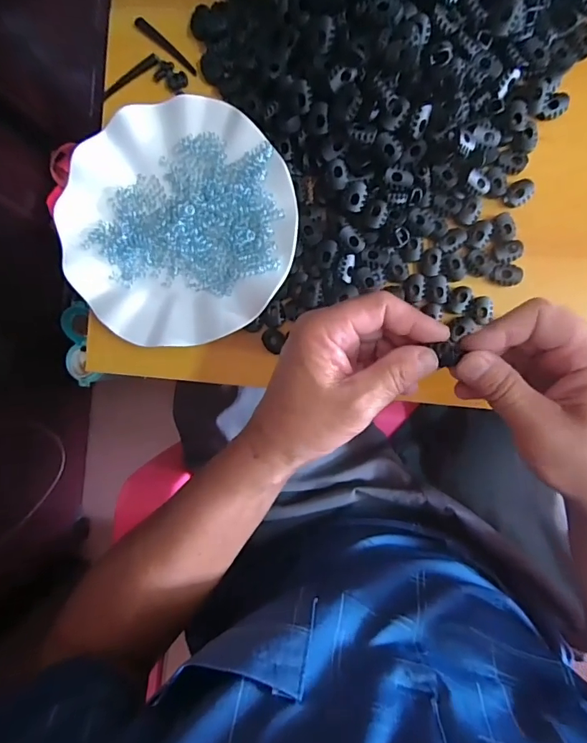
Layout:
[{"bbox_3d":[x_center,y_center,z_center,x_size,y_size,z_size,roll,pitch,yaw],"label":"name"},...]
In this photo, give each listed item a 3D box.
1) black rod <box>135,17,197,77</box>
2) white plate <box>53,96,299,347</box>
[{"bbox_3d":[-0.102,-0.263,0.363,0.063,0.004,0.008,41,94,2],"label":"black rod"},{"bbox_3d":[-0.090,-0.113,0.352,0.179,0.019,0.177,-1,92,4],"label":"white plate"}]

